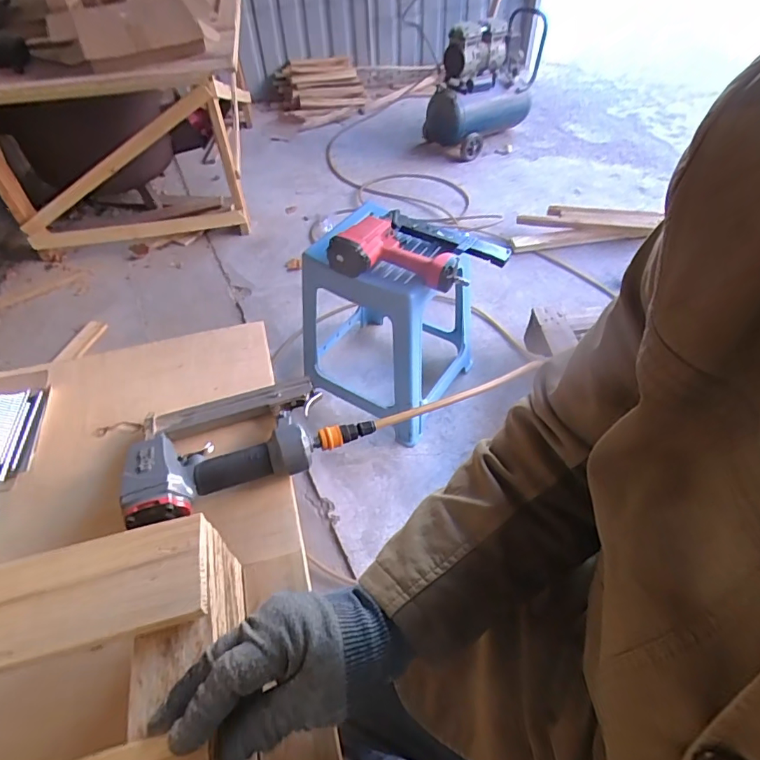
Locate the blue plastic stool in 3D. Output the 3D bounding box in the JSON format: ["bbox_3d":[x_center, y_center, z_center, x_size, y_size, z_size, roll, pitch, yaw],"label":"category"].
[{"bbox_3d":[0.042,-0.189,1.227,0.362,0.452,0.421,19,54,18],"label":"blue plastic stool"}]

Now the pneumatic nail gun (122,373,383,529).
[{"bbox_3d":[-0.162,0.055,0.563,0.279,0.055,0.161,-23,53,-16],"label":"pneumatic nail gun"}]

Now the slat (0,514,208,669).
[{"bbox_3d":[-0.298,0.170,0.340,0.340,0.012,0.079,-13,51,-7],"label":"slat"}]

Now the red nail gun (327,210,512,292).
[{"bbox_3d":[0.084,-0.278,1.007,0.356,0.076,0.183,9,51,11],"label":"red nail gun"}]

